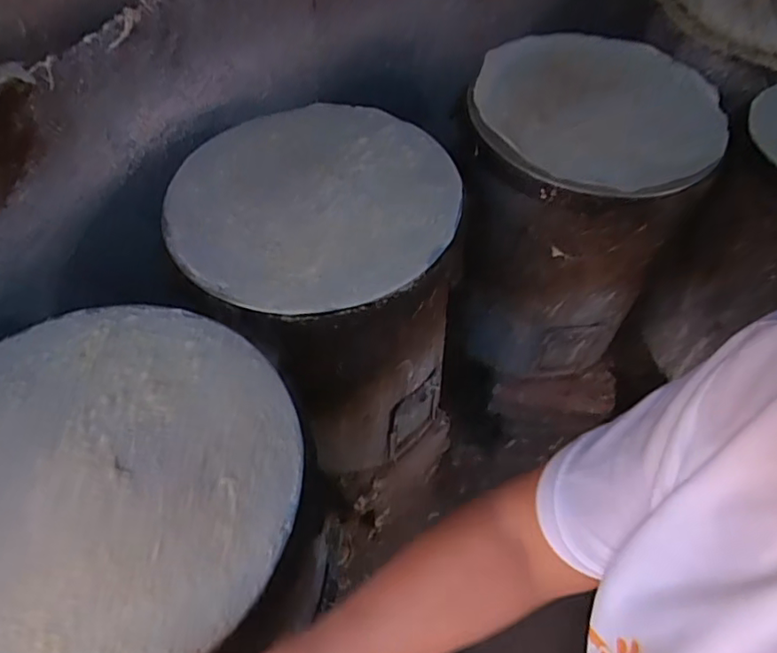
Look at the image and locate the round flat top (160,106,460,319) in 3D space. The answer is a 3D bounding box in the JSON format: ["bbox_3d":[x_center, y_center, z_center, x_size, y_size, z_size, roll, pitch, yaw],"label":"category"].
[{"bbox_3d":[-0.094,-0.166,0.740,0.350,0.028,0.350,1,54,-2],"label":"round flat top"}]

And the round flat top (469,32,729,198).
[{"bbox_3d":[0.320,-0.343,0.877,0.380,0.023,0.380,1,54,-2],"label":"round flat top"}]

